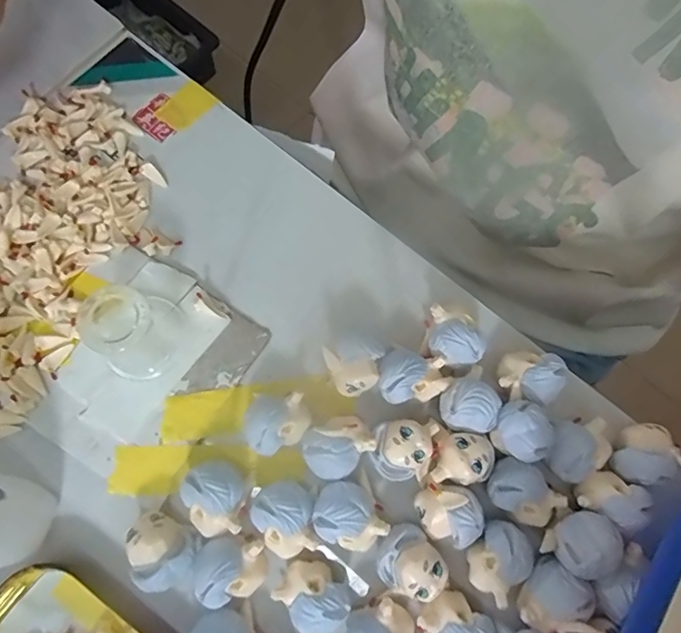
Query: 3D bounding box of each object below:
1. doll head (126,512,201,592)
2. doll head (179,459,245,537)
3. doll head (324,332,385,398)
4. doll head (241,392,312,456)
[{"bbox_3d":[-0.070,0.089,0.189,0.022,0.018,0.027,-33,78,-9],"label":"doll head"},{"bbox_3d":[-0.049,0.071,0.194,0.022,0.019,0.027,-11,76,-4],"label":"doll head"},{"bbox_3d":[0.007,0.021,0.212,0.024,0.022,0.023,0,75,-1],"label":"doll head"},{"bbox_3d":[-0.027,0.043,0.203,0.028,0.020,0.023,-27,78,-8],"label":"doll head"}]

